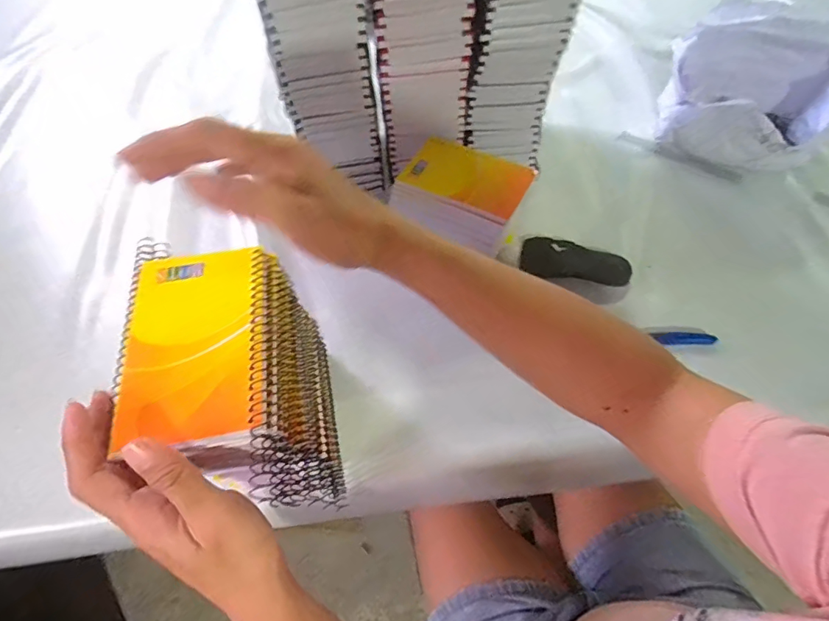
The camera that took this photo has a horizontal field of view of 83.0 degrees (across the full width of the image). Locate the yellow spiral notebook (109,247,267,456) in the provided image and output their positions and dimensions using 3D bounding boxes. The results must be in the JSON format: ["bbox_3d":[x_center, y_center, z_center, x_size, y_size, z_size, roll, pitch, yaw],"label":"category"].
[{"bbox_3d":[-0.131,0.016,0.283,0.078,0.010,0.125,-11,59,-3],"label":"yellow spiral notebook"}]

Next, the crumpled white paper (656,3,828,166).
[{"bbox_3d":[0.417,-0.272,0.588,0.186,0.118,0.197,-36,63,-17],"label":"crumpled white paper"}]

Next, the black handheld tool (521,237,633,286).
[{"bbox_3d":[0.184,-0.054,0.538,0.118,0.031,0.036,17,61,13],"label":"black handheld tool"}]

